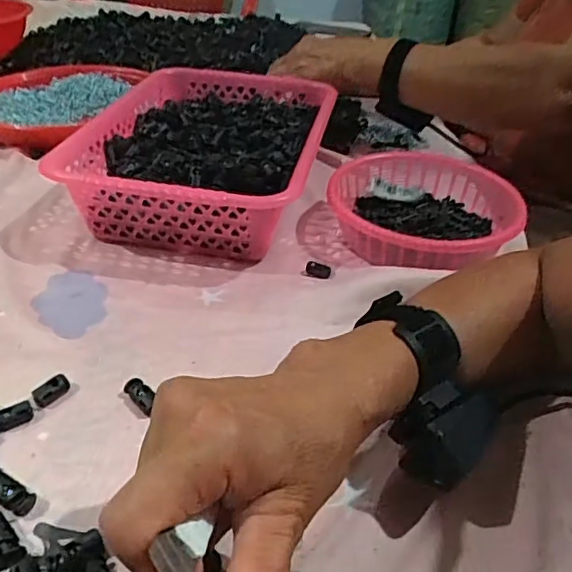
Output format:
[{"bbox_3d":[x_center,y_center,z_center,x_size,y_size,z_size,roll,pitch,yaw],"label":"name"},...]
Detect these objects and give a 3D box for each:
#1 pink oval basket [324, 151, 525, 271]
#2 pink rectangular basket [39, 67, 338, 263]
[{"bbox_3d":[0.124,-0.078,0.559,0.162,0.058,0.210,2,38,-5],"label":"pink oval basket"},{"bbox_3d":[-0.081,-0.136,0.602,0.224,0.087,0.310,11,38,6],"label":"pink rectangular basket"}]

